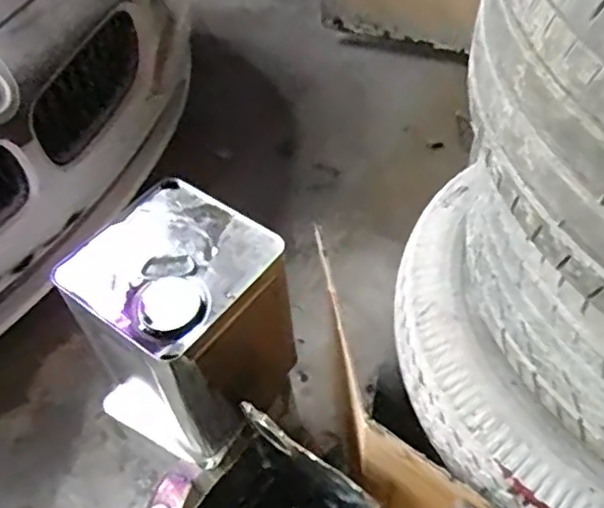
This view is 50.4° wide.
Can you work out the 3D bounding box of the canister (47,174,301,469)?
[{"bbox_3d":[-0.172,0.108,0.991,0.246,0.324,0.268,33,62,25],"label":"canister"}]

